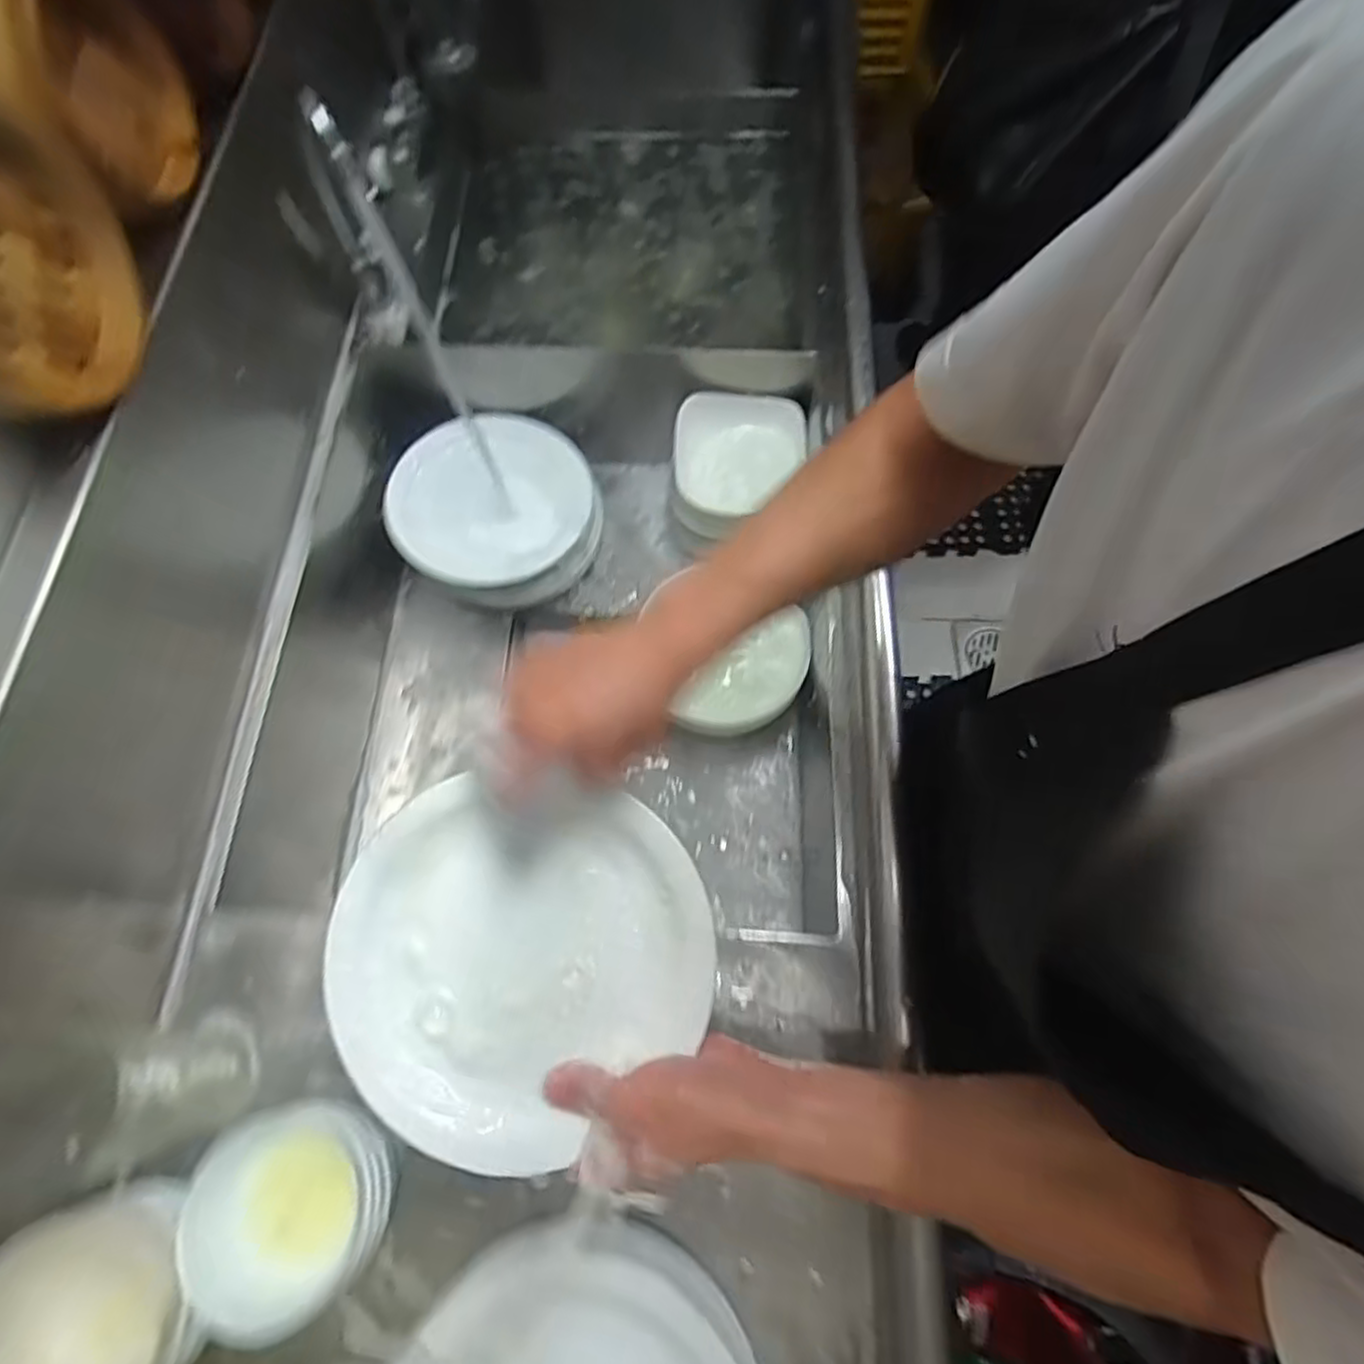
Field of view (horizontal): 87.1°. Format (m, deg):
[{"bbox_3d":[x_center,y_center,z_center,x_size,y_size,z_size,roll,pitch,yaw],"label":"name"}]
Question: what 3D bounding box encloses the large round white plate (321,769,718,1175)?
[{"bbox_3d":[-0.096,0.169,0.436,0.220,0.024,0.220,0,85,-1],"label":"large round white plate"}]

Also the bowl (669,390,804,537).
[{"bbox_3d":[0.065,-0.246,0.839,0.149,0.089,0.148,2,69,3],"label":"bowl"}]

